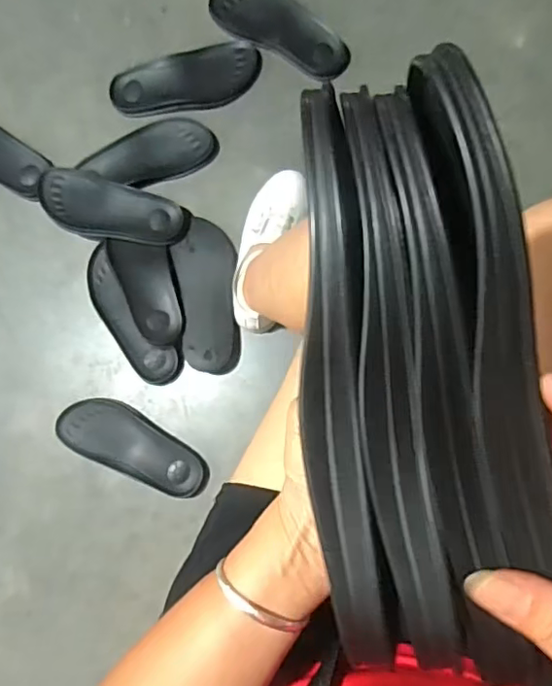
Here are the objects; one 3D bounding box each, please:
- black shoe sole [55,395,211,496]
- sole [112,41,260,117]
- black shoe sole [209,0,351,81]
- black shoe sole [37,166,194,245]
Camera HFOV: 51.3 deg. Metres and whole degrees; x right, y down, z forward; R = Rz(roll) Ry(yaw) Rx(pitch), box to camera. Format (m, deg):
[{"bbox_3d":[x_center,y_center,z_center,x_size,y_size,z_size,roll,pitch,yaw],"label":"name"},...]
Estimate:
[{"bbox_3d":[-0.210,0.151,0.852,0.237,0.021,0.089,22,87,6],"label":"black shoe sole"},{"bbox_3d":[-0.142,-0.416,0.905,0.233,0.026,0.093,-5,84,4],"label":"sole"},{"bbox_3d":[0.005,-0.491,0.894,0.232,0.029,0.090,32,88,7],"label":"black shoe sole"},{"bbox_3d":[-0.245,-0.202,0.877,0.231,0.024,0.092,15,86,6],"label":"black shoe sole"}]

